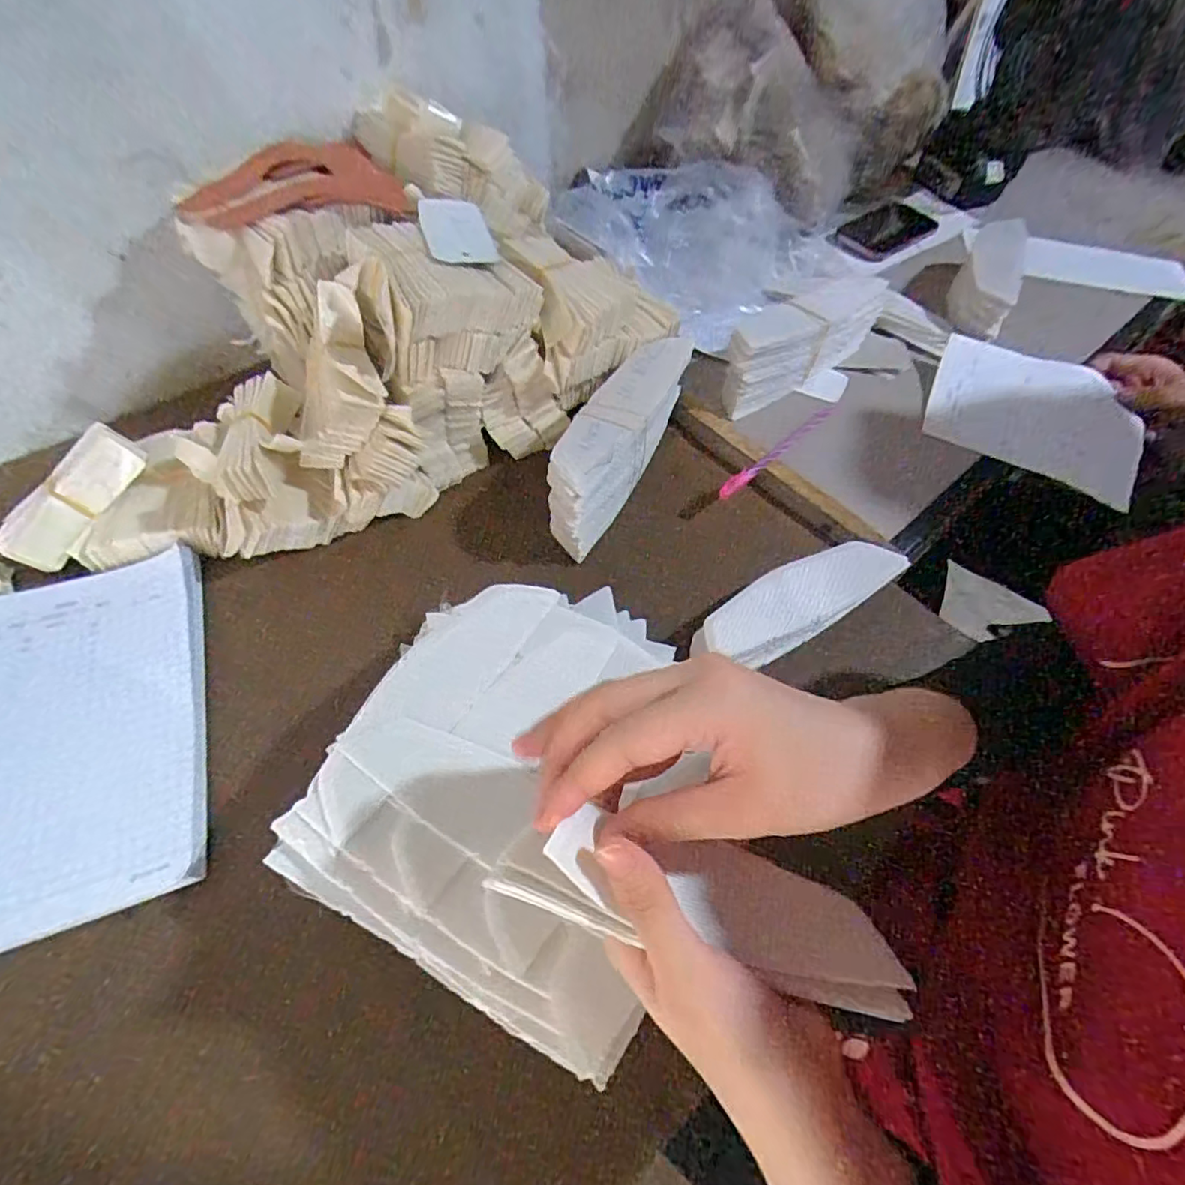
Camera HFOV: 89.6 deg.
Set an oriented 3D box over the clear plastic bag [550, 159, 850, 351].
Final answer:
[{"bbox_3d":[0.125,-0.396,0.690,0.342,0.107,0.191,10,57,2],"label":"clear plastic bag"}]

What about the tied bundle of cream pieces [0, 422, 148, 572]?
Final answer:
[{"bbox_3d":[-0.393,-0.073,0.450,0.048,0.029,0.120,40,88,22],"label":"tied bundle of cream pieces"}]

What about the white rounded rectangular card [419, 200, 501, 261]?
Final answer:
[{"bbox_3d":[-0.108,-0.290,0.478,0.052,0.005,0.111,-8,56,-18],"label":"white rounded rectangular card"}]

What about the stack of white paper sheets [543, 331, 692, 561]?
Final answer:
[{"bbox_3d":[0.020,-0.131,0.508,0.061,0.093,0.213,24,70,12],"label":"stack of white paper sheets"}]

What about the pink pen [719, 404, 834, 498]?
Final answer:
[{"bbox_3d":[0.178,-0.135,0.551,0.182,0.015,0.016,-39,66,-23],"label":"pink pen"}]

